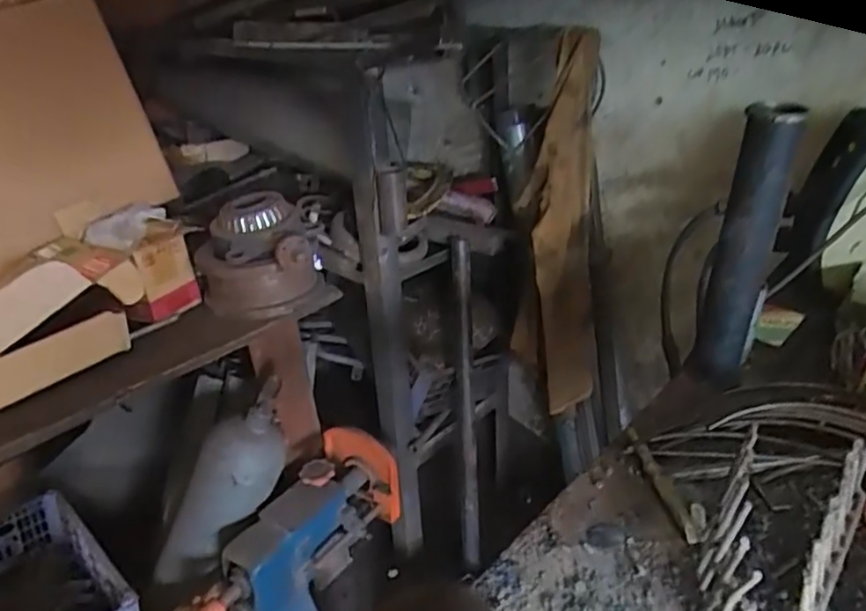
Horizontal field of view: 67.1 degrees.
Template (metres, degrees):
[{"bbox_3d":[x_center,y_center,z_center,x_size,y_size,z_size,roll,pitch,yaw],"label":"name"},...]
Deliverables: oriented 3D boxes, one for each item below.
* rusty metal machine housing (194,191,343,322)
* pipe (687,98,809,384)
[{"bbox_3d":[-0.313,-0.078,1.197,0.194,0.193,0.214,-25,35,-34],"label":"rusty metal machine housing"},{"bbox_3d":[0.310,-0.048,0.654,0.058,0.289,0.041,15,33,31],"label":"pipe"}]

